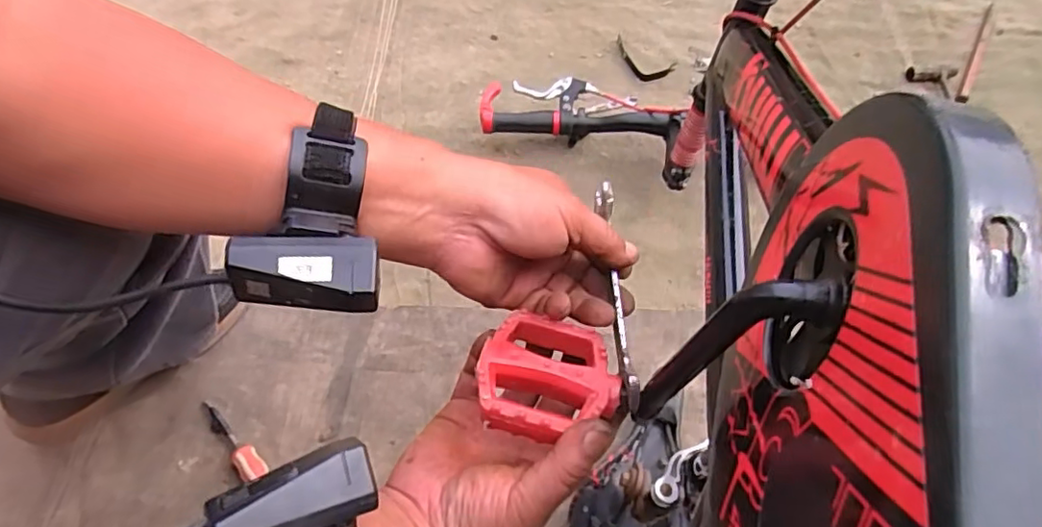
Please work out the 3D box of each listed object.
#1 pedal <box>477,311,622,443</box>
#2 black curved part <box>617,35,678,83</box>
[{"bbox_3d":[0.016,0.068,0.341,0.075,0.027,0.068,10,44,-1],"label":"pedal"},{"bbox_3d":[0.196,-0.333,0.990,0.108,0.015,0.058,30,66,16],"label":"black curved part"}]

